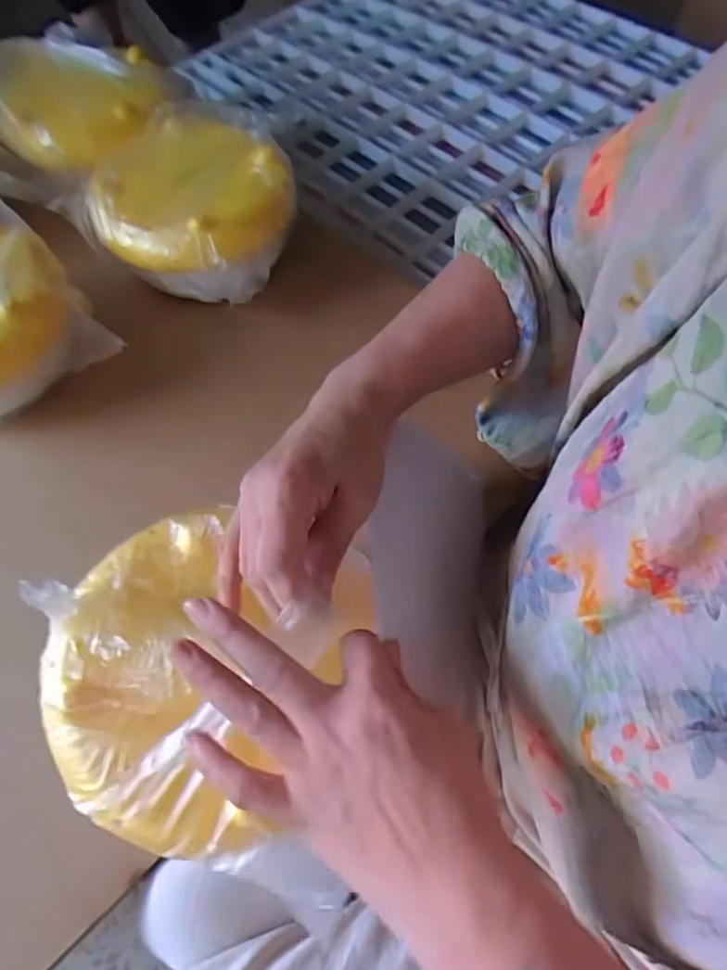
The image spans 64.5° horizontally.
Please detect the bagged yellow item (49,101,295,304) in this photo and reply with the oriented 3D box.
[{"bbox_3d":[-0.155,-0.262,0.538,0.180,0.080,0.181,-2,62,3],"label":"bagged yellow item"}]

